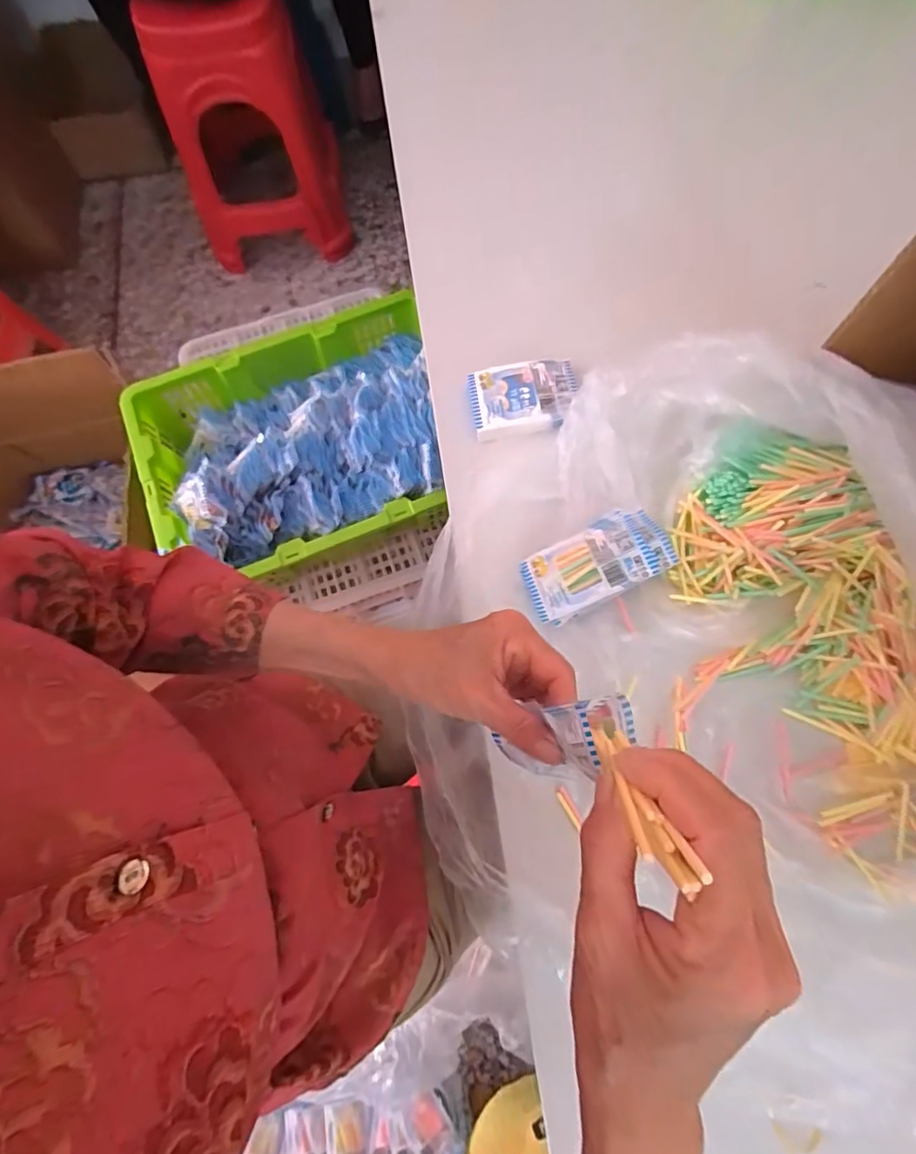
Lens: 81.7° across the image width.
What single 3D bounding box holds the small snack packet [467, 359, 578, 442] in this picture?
[{"bbox_3d":[0.066,-0.178,0.524,0.104,0.014,0.077,-10,73,-1],"label":"small snack packet"}]

